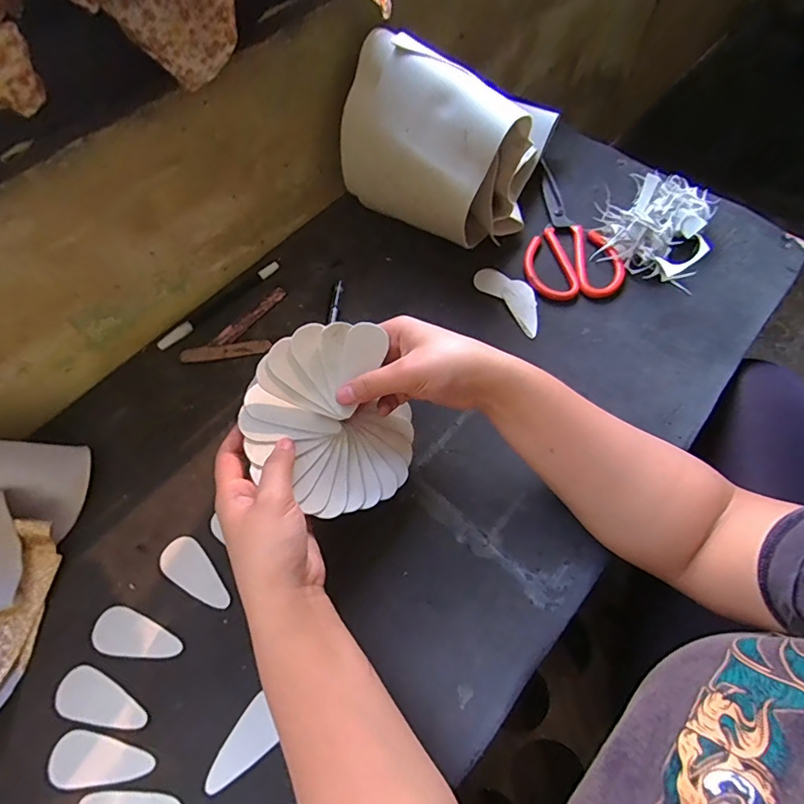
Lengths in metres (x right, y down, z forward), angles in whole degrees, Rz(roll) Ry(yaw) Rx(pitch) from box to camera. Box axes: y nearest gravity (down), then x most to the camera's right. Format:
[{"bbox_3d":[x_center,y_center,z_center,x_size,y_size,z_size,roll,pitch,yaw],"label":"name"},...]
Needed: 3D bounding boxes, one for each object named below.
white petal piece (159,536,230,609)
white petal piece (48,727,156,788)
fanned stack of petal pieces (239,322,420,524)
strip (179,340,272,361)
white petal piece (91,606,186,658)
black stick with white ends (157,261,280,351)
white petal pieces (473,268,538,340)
[{"bbox_3d":[-0.163,0.136,0.386,0.070,0.004,0.032,31,68,16],"label":"white petal piece"},{"bbox_3d":[-0.206,0.246,0.331,0.069,0.004,0.031,5,63,4],"label":"white petal piece"},{"bbox_3d":[-0.054,0.013,0.375,0.125,0.064,0.141,-17,98,-7],"label":"fanned stack of petal pieces"},{"bbox_3d":[-0.174,-0.051,0.478,0.086,0.004,0.014,-7,77,-9],"label":"strip"},{"bbox_3d":[-0.201,0.178,0.367,0.068,0.004,0.030,15,65,9],"label":"white petal piece"},{"bbox_3d":[-0.187,-0.101,0.498,0.145,0.008,0.013,-41,69,-17],"label":"black stick with white ends"},{"bbox_3d":[0.115,-0.109,0.498,0.039,0.004,0.094,-33,67,-14],"label":"white petal pieces"}]

